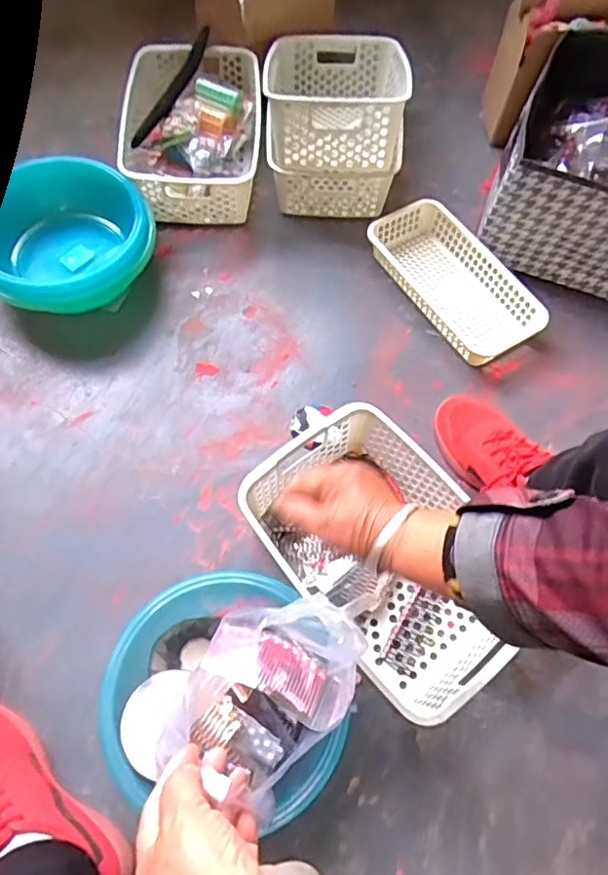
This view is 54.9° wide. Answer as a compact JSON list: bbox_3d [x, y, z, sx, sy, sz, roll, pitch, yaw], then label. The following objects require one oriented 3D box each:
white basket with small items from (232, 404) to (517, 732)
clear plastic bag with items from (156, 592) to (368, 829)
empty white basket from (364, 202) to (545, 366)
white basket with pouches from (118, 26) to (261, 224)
[{"bbox_3d":[0.085,0.126,0.632,0.195,0.101,0.298,-36,71,-16],"label":"white basket with small items"},{"bbox_3d":[-0.033,0.212,0.493,0.124,0.081,0.167,28,68,11],"label":"clear plastic bag with items"},{"bbox_3d":[0.210,-0.224,0.831,0.129,0.046,0.270,-32,70,-15],"label":"empty white basket"},{"bbox_3d":[-0.173,-0.481,0.913,0.211,0.087,0.316,-4,65,-3],"label":"white basket with pouches"}]

